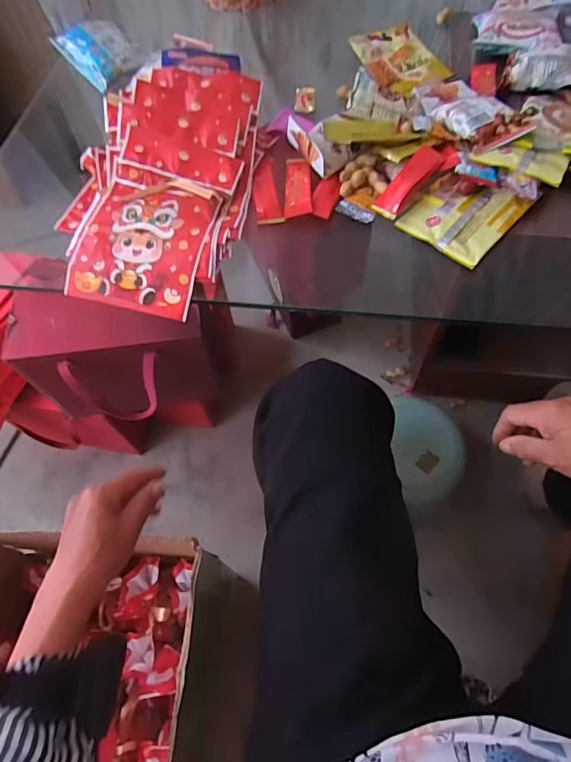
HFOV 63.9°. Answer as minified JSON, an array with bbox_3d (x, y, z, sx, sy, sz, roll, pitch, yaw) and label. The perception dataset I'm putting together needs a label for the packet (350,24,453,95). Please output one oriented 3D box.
[{"bbox_3d":[0.169,-0.476,0.681,0.111,0.017,0.166,-20,63,-7],"label":"packet"}]

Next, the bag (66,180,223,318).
[{"bbox_3d":[-0.159,-0.157,0.523,0.142,0.024,0.160,14,81,8],"label":"bag"}]

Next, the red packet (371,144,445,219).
[{"bbox_3d":[0.143,-0.232,0.532,0.032,0.011,0.103,37,84,19],"label":"red packet"}]

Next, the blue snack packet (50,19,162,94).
[{"bbox_3d":[-0.276,-0.506,0.697,0.117,0.035,0.107,45,81,1],"label":"blue snack packet"}]

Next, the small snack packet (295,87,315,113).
[{"bbox_3d":[0.029,-0.404,0.657,0.028,0.010,0.048,2,63,4],"label":"small snack packet"}]

